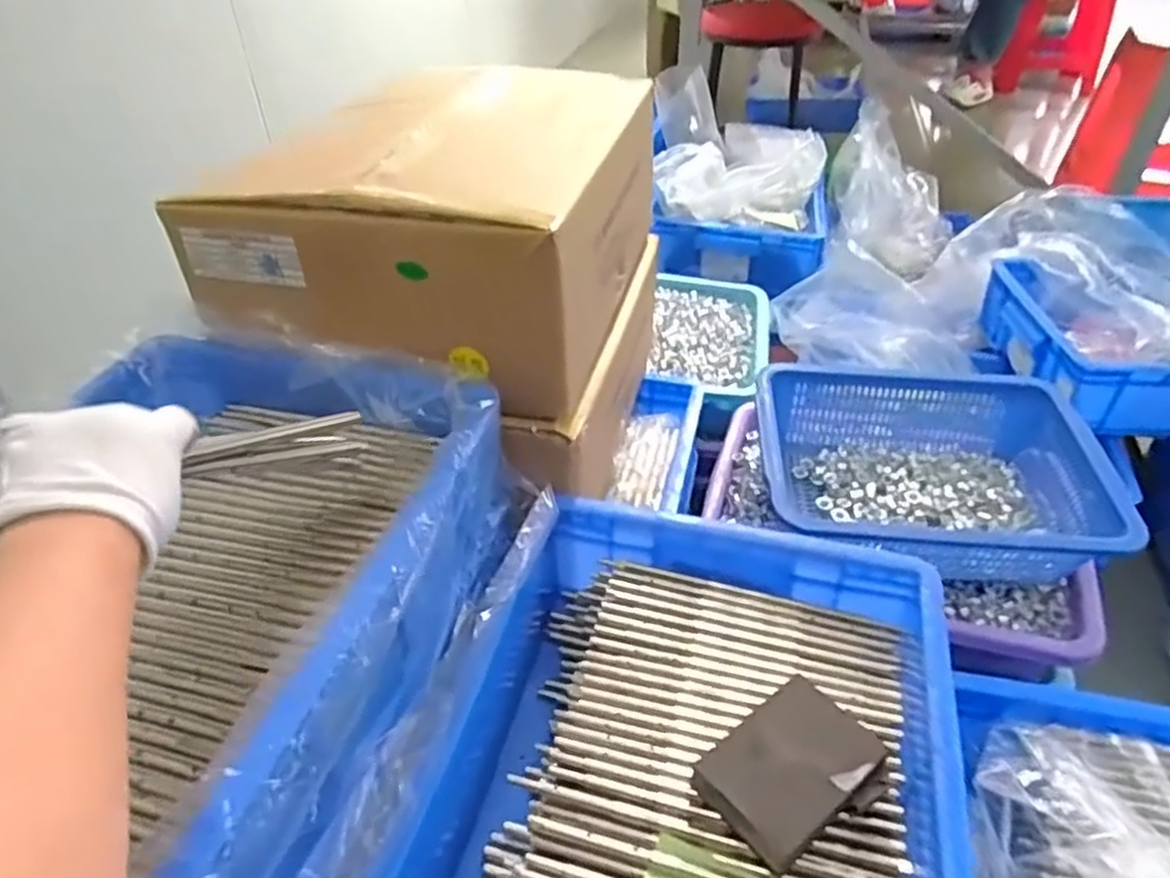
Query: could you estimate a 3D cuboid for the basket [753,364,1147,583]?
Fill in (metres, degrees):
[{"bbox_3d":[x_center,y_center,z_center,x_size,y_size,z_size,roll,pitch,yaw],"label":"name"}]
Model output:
[{"bbox_3d":[0.328,0.037,0.733,0.315,0.100,0.250,2,39,4],"label":"basket"}]

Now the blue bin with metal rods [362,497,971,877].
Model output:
[{"bbox_3d":[0.062,0.231,0.453,0.310,0.104,0.413,11,41,15],"label":"blue bin with metal rods"}]

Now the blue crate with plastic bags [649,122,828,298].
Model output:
[{"bbox_3d":[0.291,-0.448,1.359,0.293,0.183,0.355,9,40,12],"label":"blue crate with plastic bags"}]

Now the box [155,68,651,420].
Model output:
[{"bbox_3d":[-0.109,-0.207,0.685,0.284,0.154,0.402,9,40,12],"label":"box"}]

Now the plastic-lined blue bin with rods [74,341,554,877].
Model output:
[{"bbox_3d":[-0.240,0.093,0.440,0.319,0.131,0.399,10,40,14],"label":"plastic-lined blue bin with rods"}]

